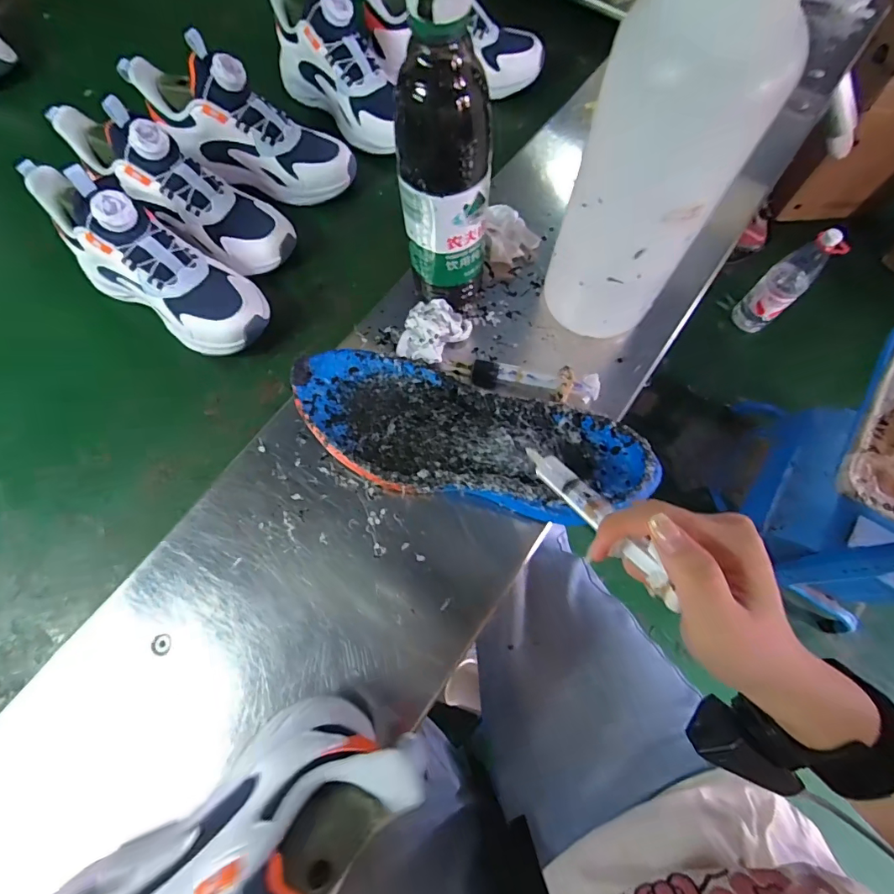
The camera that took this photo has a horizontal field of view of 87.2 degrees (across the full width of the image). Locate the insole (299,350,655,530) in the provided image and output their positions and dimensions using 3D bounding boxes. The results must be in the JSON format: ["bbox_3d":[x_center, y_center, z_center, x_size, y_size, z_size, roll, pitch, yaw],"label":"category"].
[{"bbox_3d":[0.010,-0.006,0.361,0.273,0.046,0.107,19,73,7],"label":"insole"}]

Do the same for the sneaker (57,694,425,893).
[{"bbox_3d":[-0.105,0.203,0.226,0.186,0.110,0.081,-37,77,-11],"label":"sneaker"}]

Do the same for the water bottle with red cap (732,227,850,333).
[{"bbox_3d":[0.904,-0.438,1.254,0.103,0.336,0.113,43,77,13],"label":"water bottle with red cap"}]

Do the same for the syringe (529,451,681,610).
[{"bbox_3d":[0.085,0.036,0.271,0.017,0.010,0.133,-26,42,-9],"label":"syringe"}]

